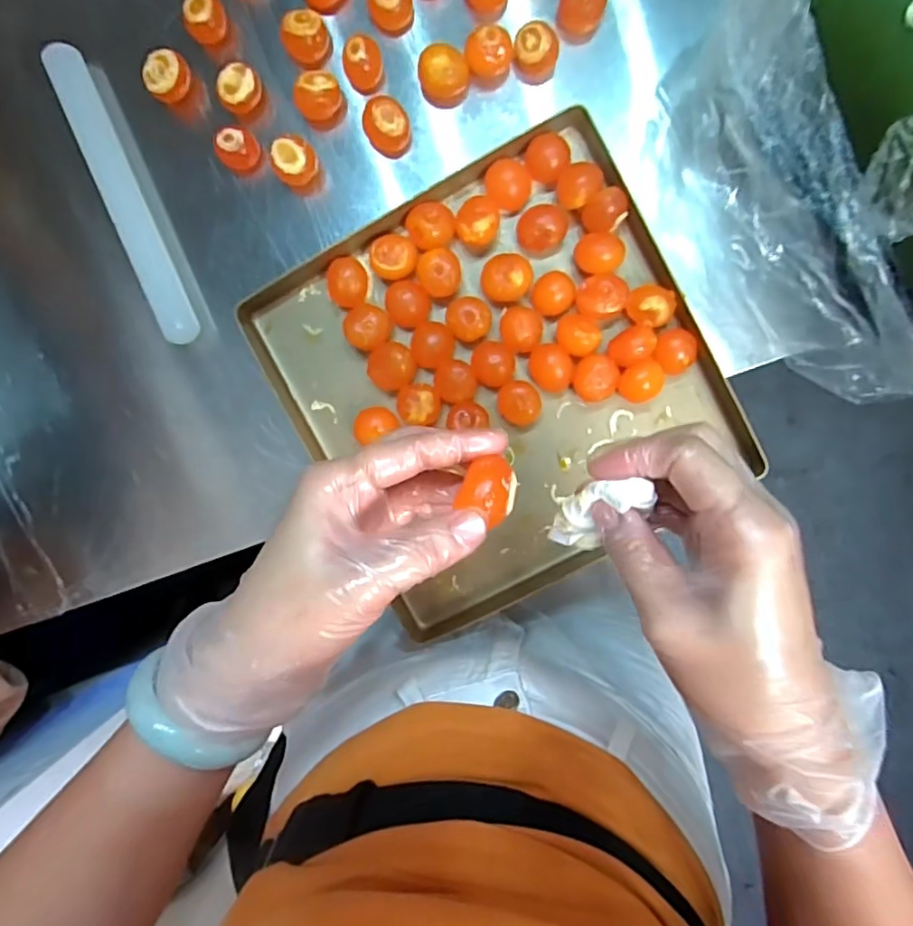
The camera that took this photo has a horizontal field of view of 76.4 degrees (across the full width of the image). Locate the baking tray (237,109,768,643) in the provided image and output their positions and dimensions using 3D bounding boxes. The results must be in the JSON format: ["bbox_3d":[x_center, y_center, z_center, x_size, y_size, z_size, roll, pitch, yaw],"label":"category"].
[{"bbox_3d":[0.028,-0.052,0.417,0.275,0.029,0.289,-27,93,6],"label":"baking tray"}]

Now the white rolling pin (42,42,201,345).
[{"bbox_3d":[-0.243,-0.194,0.426,0.024,0.018,0.222,-23,93,5],"label":"white rolling pin"}]

